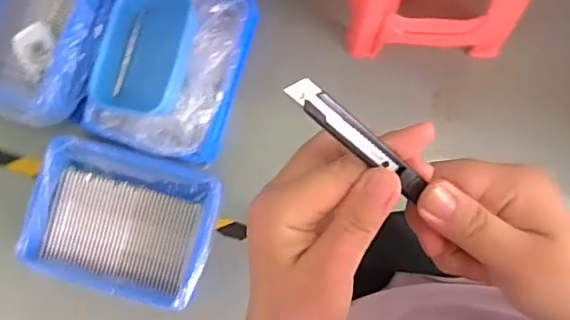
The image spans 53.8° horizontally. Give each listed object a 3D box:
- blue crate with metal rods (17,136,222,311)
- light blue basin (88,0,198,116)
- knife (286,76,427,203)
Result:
[{"bbox_3d":[-0.384,0.153,1.332,0.409,0.119,0.338,14,86,5],"label":"blue crate with metal rods"},{"bbox_3d":[-0.320,-0.252,1.287,0.204,0.057,0.291,17,86,6],"label":"light blue basin"},{"bbox_3d":[0.031,-0.007,0.226,0.080,0.004,0.011,36,88,-31],"label":"knife"}]

